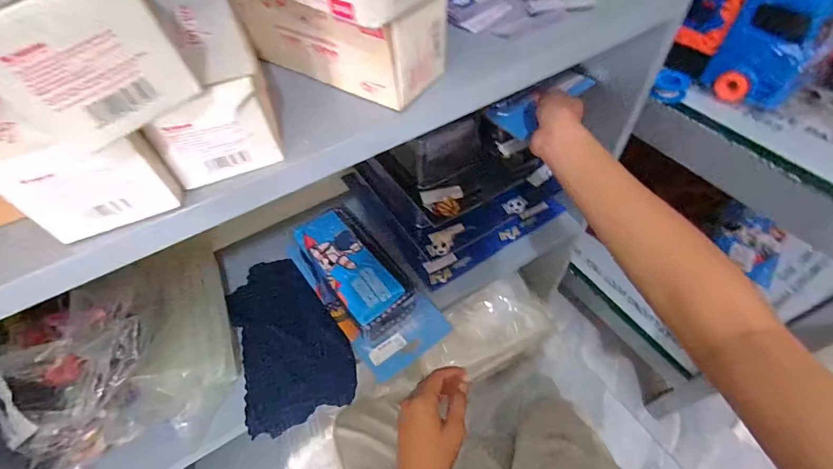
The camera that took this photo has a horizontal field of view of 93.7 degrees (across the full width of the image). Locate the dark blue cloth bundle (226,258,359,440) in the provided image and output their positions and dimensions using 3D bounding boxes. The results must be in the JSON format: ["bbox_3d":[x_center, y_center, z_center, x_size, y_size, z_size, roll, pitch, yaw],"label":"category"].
[{"bbox_3d":[-0.180,0.142,0.562,0.143,0.026,0.234,-10,63,-25],"label":"dark blue cloth bundle"}]

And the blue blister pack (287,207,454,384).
[{"bbox_3d":[-0.075,0.061,0.548,0.122,0.067,0.248,-33,59,-18],"label":"blue blister pack"}]

